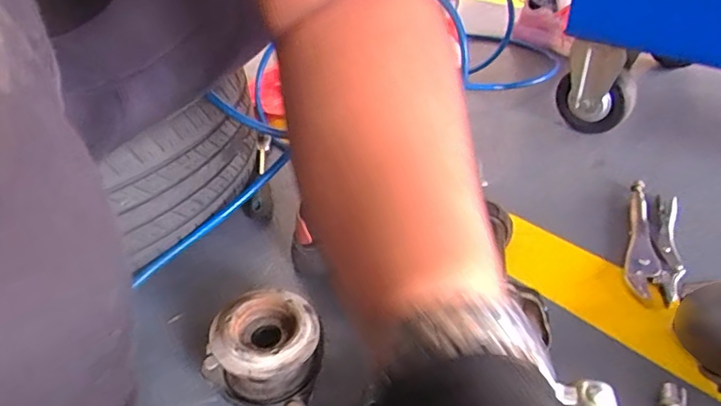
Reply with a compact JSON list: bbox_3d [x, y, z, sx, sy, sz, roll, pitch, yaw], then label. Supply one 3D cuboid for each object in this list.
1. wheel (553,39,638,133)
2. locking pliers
[{"bbox_3d":[0.401,-0.186,0.844,0.060,0.159,0.135,-13,37,-12],"label":"wheel"},{"bbox_3d":[0.379,0.048,0.641,0.059,0.028,0.210,12,39,21],"label":"locking pliers"}]

